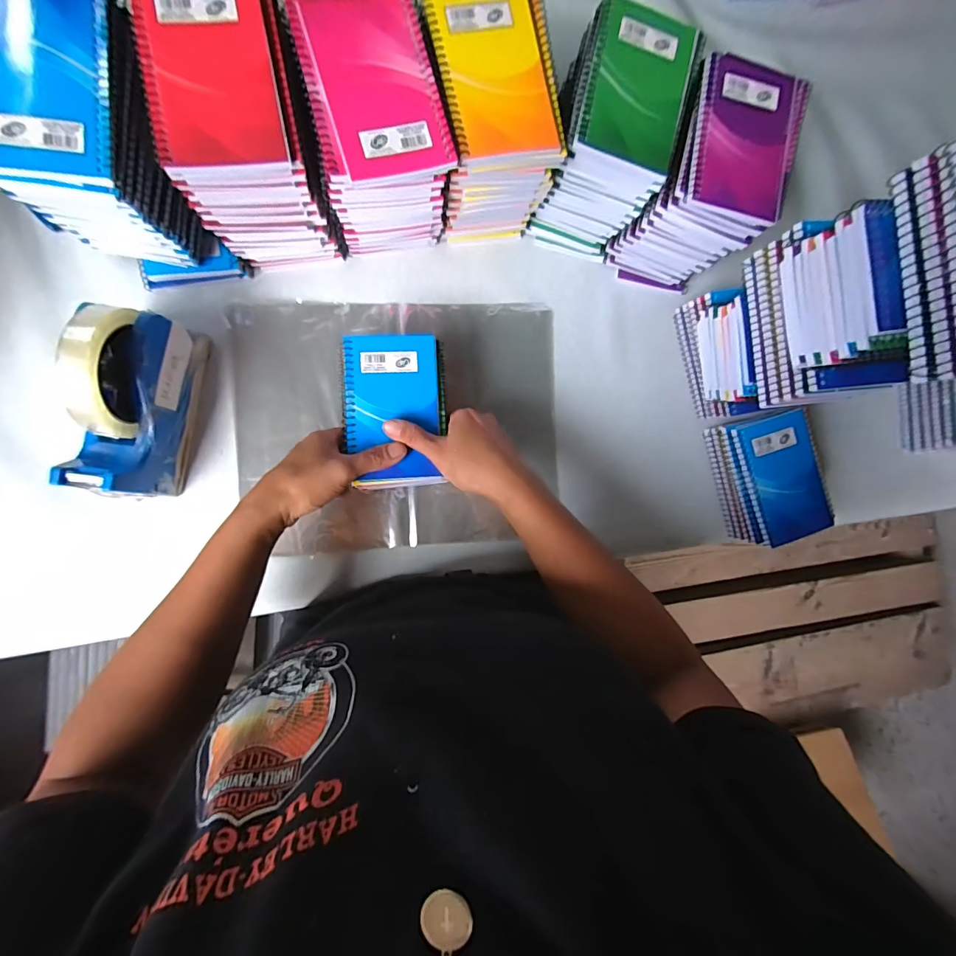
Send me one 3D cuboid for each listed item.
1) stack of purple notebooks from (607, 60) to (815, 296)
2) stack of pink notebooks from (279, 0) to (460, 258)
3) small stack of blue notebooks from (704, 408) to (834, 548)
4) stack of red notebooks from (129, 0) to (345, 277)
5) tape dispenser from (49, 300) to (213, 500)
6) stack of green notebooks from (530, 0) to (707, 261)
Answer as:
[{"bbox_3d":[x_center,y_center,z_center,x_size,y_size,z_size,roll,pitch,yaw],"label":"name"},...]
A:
[{"bbox_3d":[0.215,-0.285,0.424,0.102,0.137,0.135,21,87,-8],"label":"stack of purple notebooks"},{"bbox_3d":[-0.090,-0.286,0.376,0.102,0.143,0.128,-14,93,-7],"label":"stack of pink notebooks"},{"bbox_3d":[0.323,-0.001,0.478,0.100,0.066,0.133,-11,92,-9],"label":"small stack of blue notebooks"},{"bbox_3d":[-0.184,-0.273,0.354,0.096,0.138,0.128,-11,92,-7],"label":"stack of red notebooks"},{"bbox_3d":[-0.287,-0.061,0.358,0.058,0.117,0.155,12,88,-9],"label":"tape dispenser"},{"bbox_3d":[0.123,-0.316,0.411,0.095,0.138,0.130,13,88,-9],"label":"stack of green notebooks"}]

